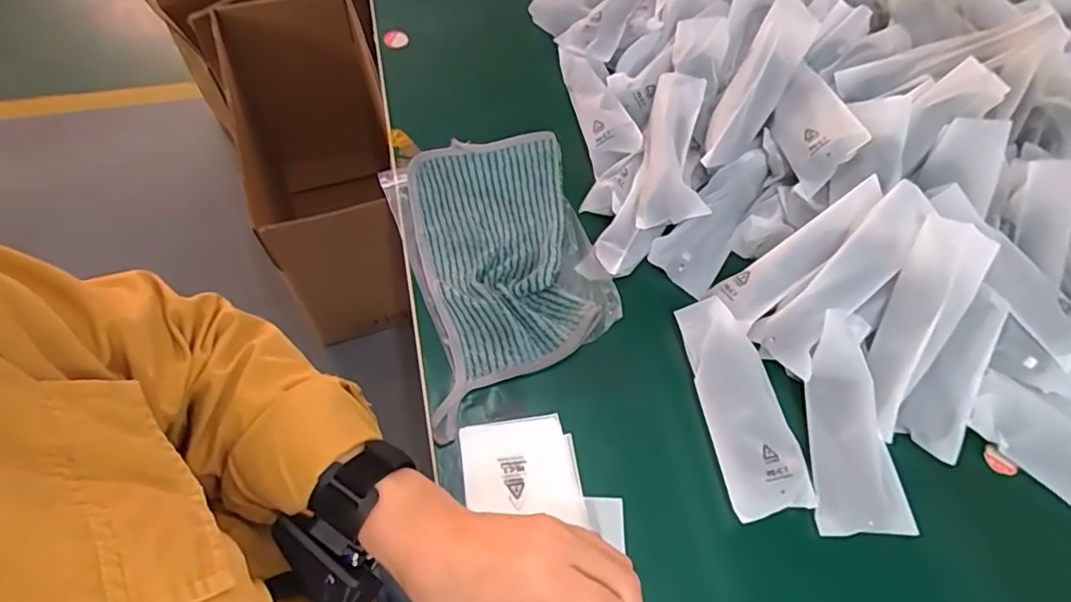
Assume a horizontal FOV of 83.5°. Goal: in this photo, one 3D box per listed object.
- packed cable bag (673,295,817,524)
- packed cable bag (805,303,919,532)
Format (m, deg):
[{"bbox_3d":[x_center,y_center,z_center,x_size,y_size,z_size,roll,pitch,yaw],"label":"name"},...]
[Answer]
[{"bbox_3d":[0.150,0.073,0.433,0.056,0.011,0.154,-12,70,1],"label":"packed cable bag"},{"bbox_3d":[0.222,0.085,0.423,0.054,0.026,0.149,-1,78,-4],"label":"packed cable bag"}]

